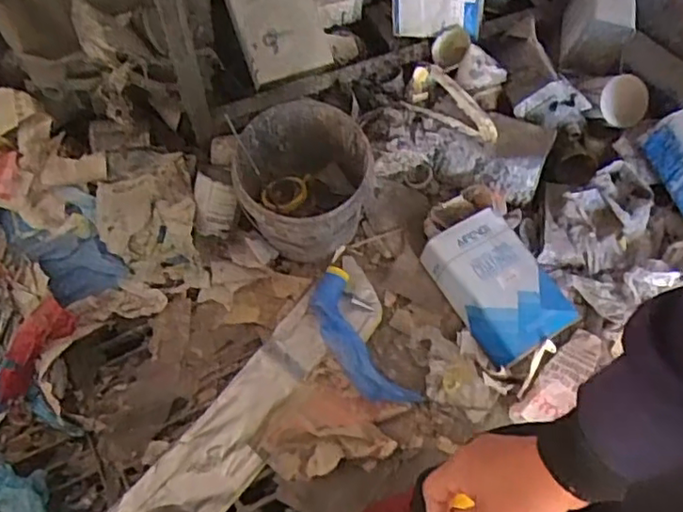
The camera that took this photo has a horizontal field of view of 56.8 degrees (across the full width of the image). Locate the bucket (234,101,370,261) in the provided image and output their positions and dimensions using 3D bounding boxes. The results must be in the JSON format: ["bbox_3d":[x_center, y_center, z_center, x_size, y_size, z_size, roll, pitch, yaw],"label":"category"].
[{"bbox_3d":[-0.080,-0.145,1.304,0.273,0.205,0.259,1,65,-3],"label":"bucket"}]

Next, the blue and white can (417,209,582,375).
[{"bbox_3d":[0.322,0.061,1.299,0.200,0.110,0.290,-29,70,-16],"label":"blue and white can"}]

